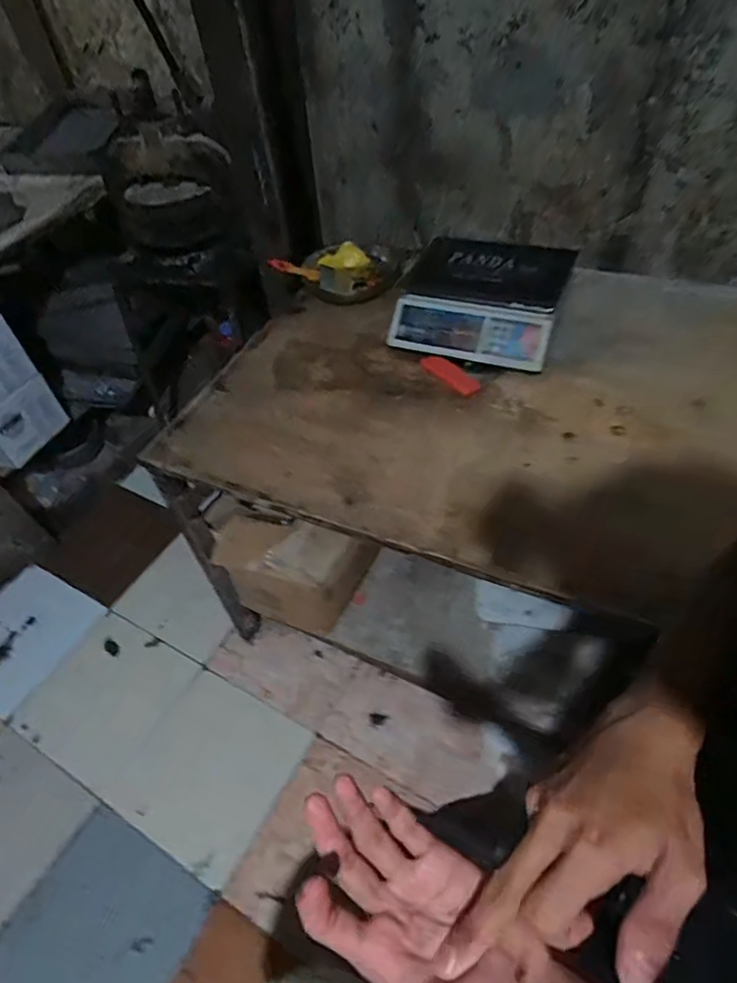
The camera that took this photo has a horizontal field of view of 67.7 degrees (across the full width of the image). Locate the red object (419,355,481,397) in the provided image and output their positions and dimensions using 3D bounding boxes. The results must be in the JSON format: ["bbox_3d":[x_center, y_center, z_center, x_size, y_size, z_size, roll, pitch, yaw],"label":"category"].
[{"bbox_3d":[0.161,-0.225,1.062,0.046,0.020,0.141,-35,53,-22],"label":"red object"}]

